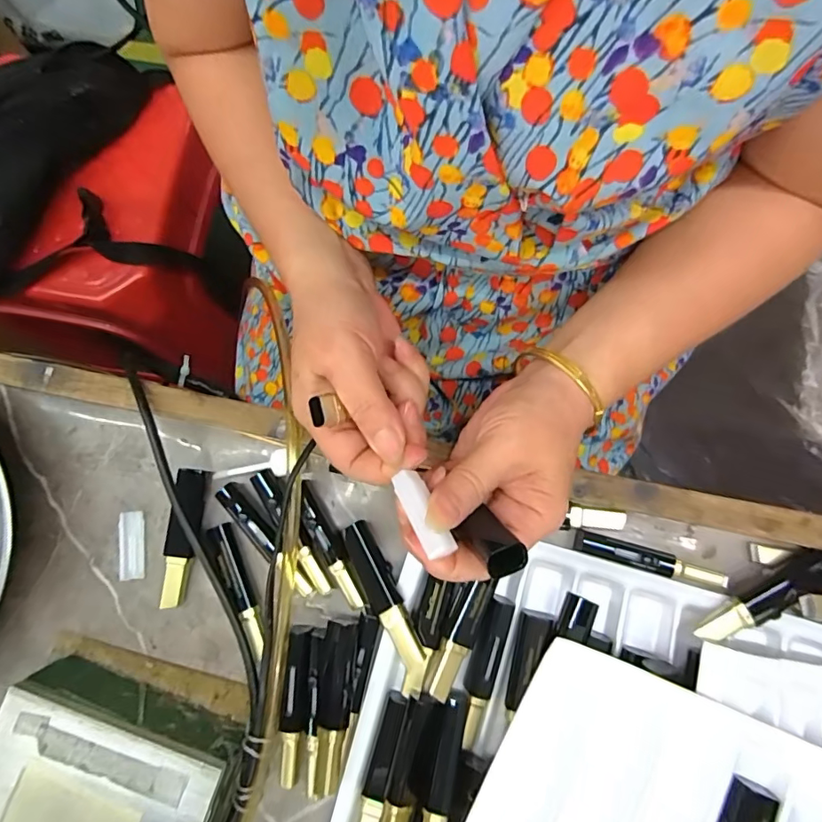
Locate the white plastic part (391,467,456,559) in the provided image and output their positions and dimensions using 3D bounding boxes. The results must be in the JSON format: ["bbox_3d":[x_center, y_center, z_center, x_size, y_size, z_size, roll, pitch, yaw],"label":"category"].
[{"bbox_3d":[0.005,0.046,0.227,0.013,0.006,0.041,-24,61,-5],"label":"white plastic part"}]

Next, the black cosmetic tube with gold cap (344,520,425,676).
[{"bbox_3d":[-0.017,0.109,0.295,0.020,0.019,0.090,-28,76,-6],"label":"black cosmetic tube with gold cap"}]

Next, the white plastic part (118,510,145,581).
[{"bbox_3d":[-0.177,0.085,0.315,0.016,0.004,0.042,-6,75,0],"label":"white plastic part"}]

